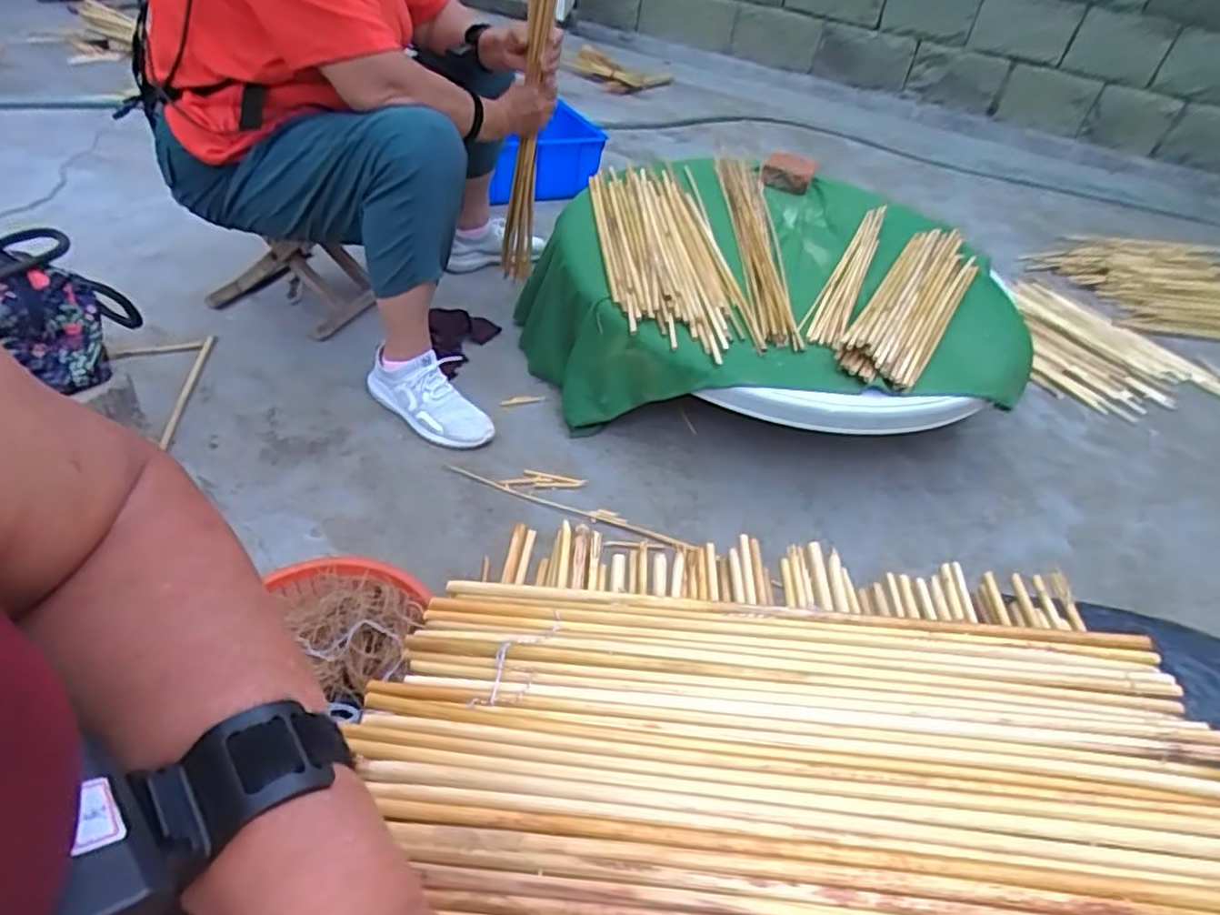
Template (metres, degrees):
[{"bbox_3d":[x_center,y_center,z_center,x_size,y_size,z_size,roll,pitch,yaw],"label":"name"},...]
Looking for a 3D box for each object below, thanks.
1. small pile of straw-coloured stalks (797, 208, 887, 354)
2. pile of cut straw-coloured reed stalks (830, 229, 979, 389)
[{"bbox_3d":[0.457,-0.360,1.364,0.074,0.050,0.522,22,42,13],"label":"small pile of straw-coloured stalks"},{"bbox_3d":[0.578,-0.298,1.332,0.143,0.062,0.607,28,44,18],"label":"pile of cut straw-coloured reed stalks"}]

